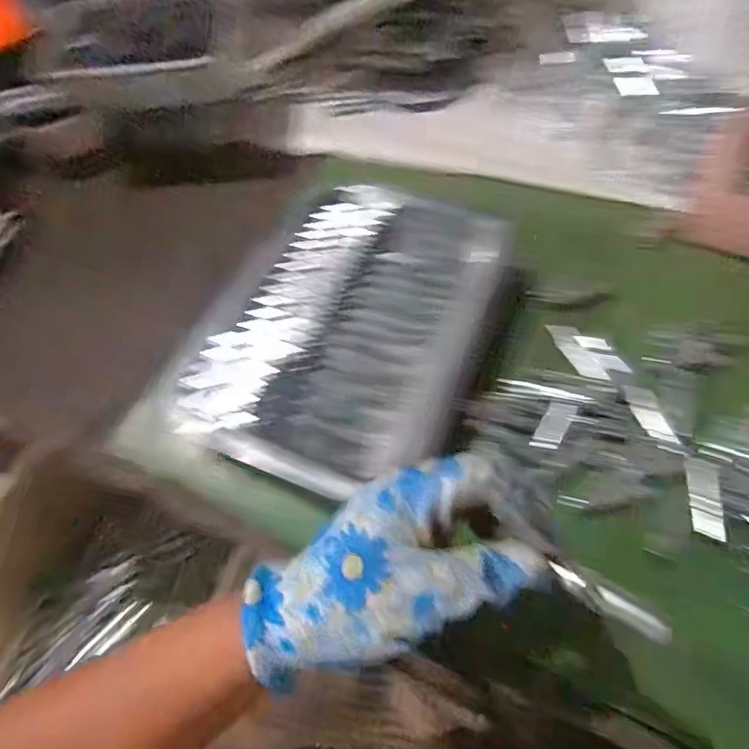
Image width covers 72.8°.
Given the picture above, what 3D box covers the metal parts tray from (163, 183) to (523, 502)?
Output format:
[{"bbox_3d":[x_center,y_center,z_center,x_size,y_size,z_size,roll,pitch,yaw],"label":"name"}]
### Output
[{"bbox_3d":[-0.009,-0.041,0.390,0.198,0.022,0.264,21,64,11],"label":"metal parts tray"}]

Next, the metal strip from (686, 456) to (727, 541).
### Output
[{"bbox_3d":[0.210,0.078,0.322,0.019,0.004,0.049,1,68,20],"label":"metal strip"}]

